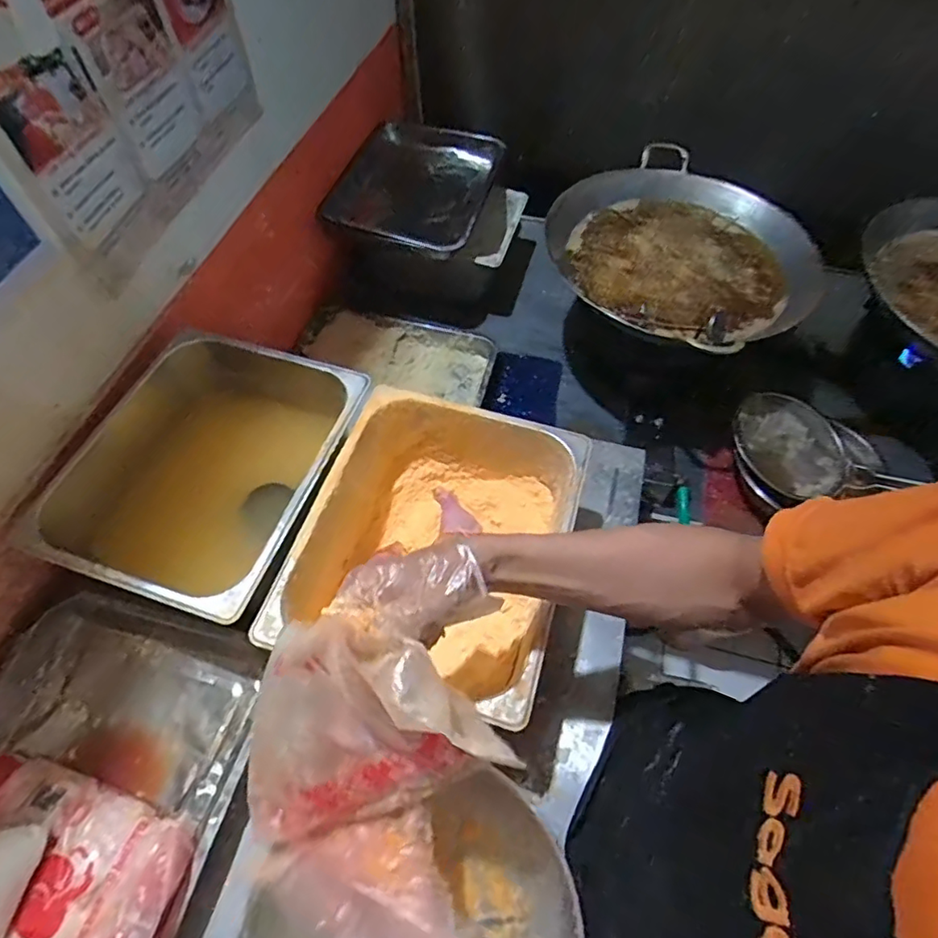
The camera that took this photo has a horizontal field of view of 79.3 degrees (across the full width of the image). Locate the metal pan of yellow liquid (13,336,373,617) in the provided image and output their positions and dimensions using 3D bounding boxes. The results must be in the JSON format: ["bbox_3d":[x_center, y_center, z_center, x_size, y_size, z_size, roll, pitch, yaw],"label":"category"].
[{"bbox_3d":[-0.295,0.012,0.682,0.268,0.145,0.324,17,59,9],"label":"metal pan of yellow liquid"}]

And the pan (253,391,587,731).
[{"bbox_3d":[-0.037,0.094,0.633,0.267,0.138,0.312,15,58,7],"label":"pan"}]

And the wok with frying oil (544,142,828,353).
[{"bbox_3d":[0.393,-0.398,1.017,0.477,0.120,0.424,-38,66,-23],"label":"wok with frying oil"}]

